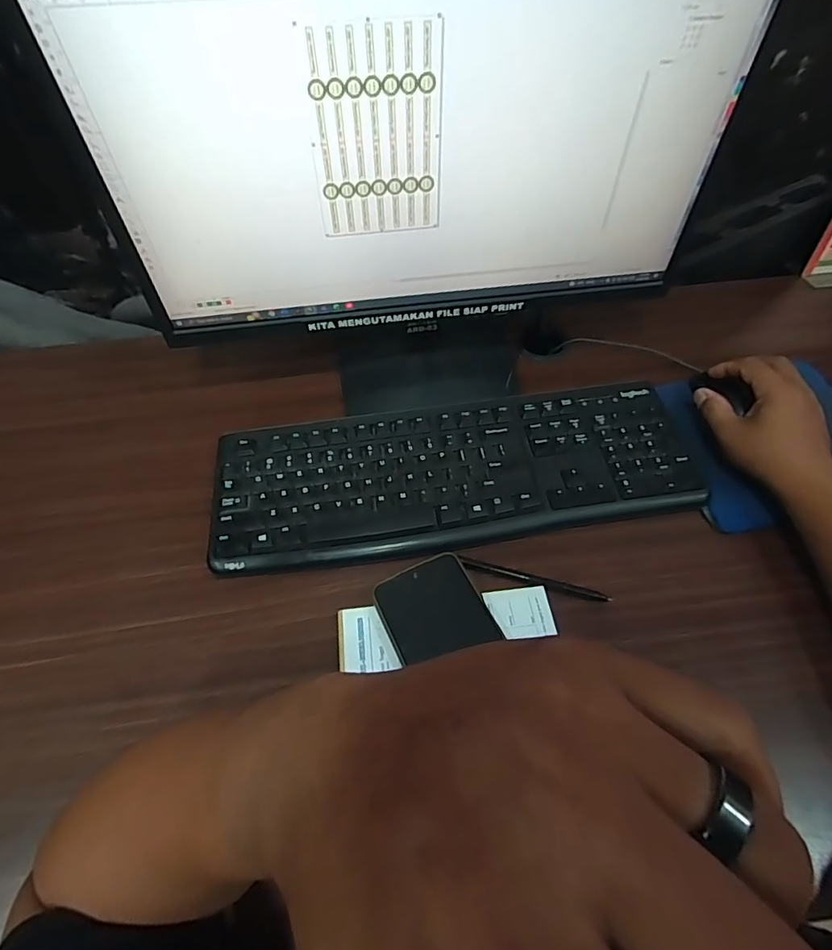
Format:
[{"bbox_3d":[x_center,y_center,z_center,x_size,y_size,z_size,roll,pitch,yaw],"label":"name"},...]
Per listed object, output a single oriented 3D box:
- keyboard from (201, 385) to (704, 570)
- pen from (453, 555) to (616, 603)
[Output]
[{"bbox_3d":[0.034,0.000,0.474,0.431,0.025,0.144,-7,56,-3],"label":"keyboard"},{"bbox_3d":[0.097,0.088,0.419,0.123,0.013,0.010,13,57,10],"label":"pen"}]

